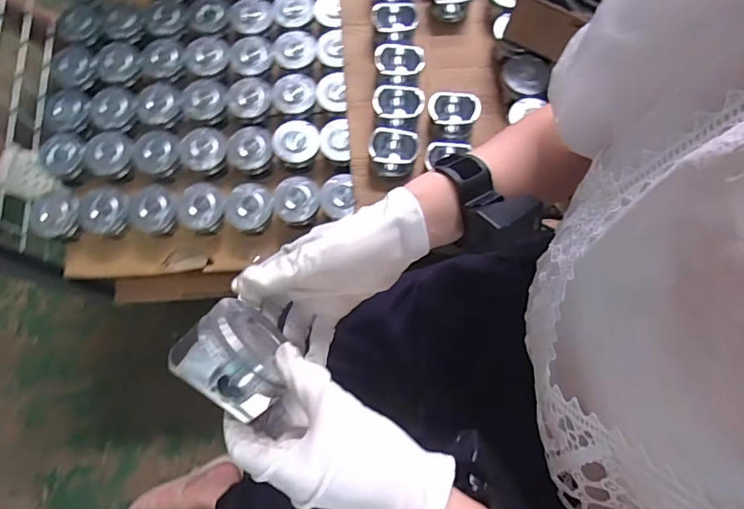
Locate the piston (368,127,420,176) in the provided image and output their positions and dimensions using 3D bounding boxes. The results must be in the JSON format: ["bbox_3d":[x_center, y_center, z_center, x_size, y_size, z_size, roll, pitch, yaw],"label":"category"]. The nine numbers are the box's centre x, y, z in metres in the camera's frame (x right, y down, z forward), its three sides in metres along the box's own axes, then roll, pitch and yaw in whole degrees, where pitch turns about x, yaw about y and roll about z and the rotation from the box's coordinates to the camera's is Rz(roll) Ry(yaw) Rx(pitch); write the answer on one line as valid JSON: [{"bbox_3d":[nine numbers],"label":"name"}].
[{"bbox_3d":[0.035,-0.163,0.762,0.078,0.055,0.073,2,74,-1],"label":"piston"}]

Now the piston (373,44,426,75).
[{"bbox_3d":[0.046,-0.320,0.811,0.081,0.041,0.059,-4,74,-3],"label":"piston"}]

